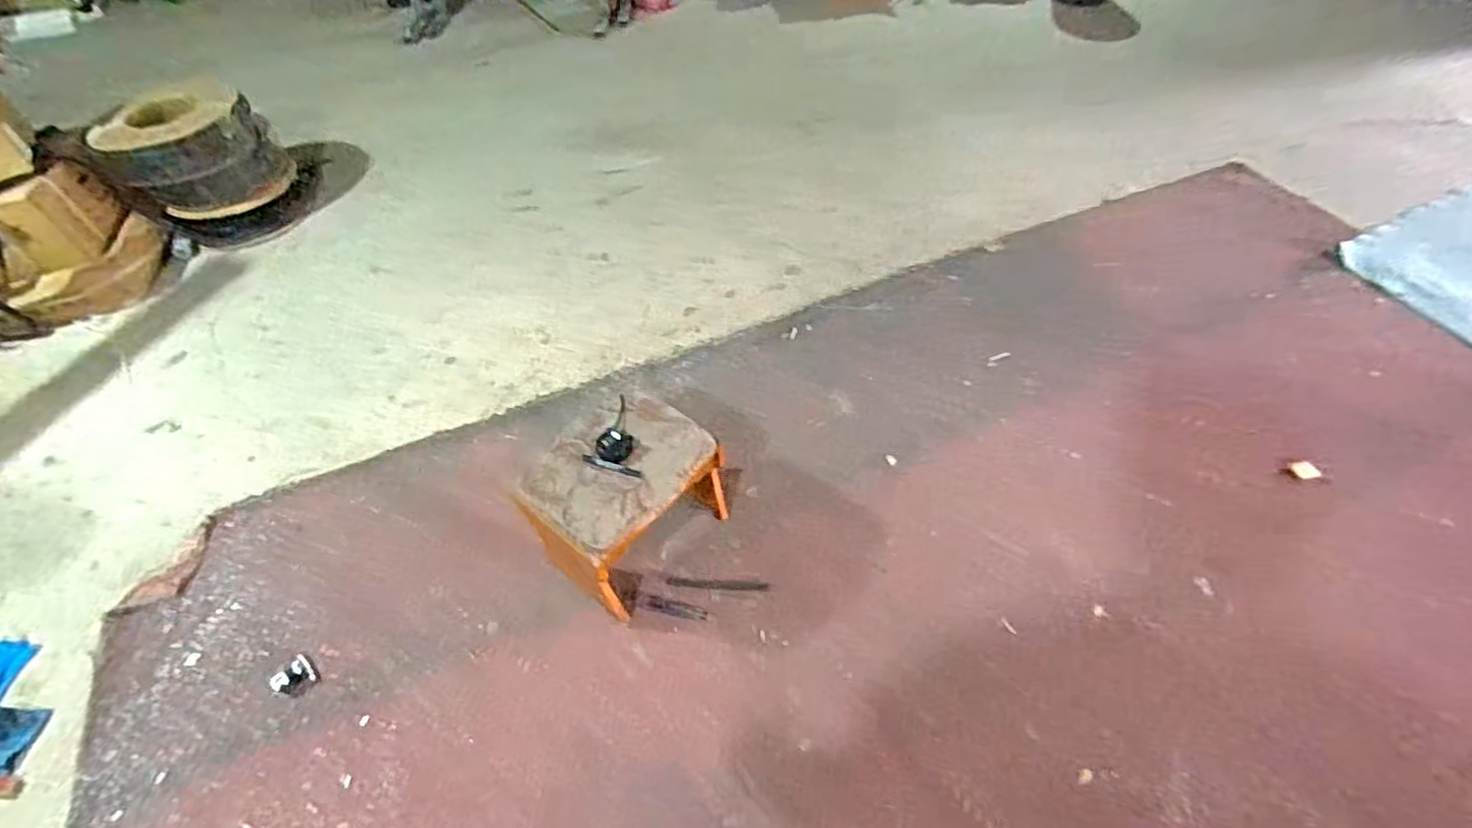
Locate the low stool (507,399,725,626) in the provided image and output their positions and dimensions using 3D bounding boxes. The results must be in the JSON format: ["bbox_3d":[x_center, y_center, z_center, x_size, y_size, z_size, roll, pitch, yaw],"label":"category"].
[{"bbox_3d":[-0.262,0.187,1.570,0.328,0.364,0.422,35,60,27],"label":"low stool"}]

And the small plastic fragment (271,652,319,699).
[{"bbox_3d":[-0.993,0.595,1.524,0.079,0.032,0.089,37,60,28],"label":"small plastic fragment"}]

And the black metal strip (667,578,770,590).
[{"bbox_3d":[-0.043,0.419,1.657,0.246,0.009,0.025,2,46,0],"label":"black metal strip"}]

